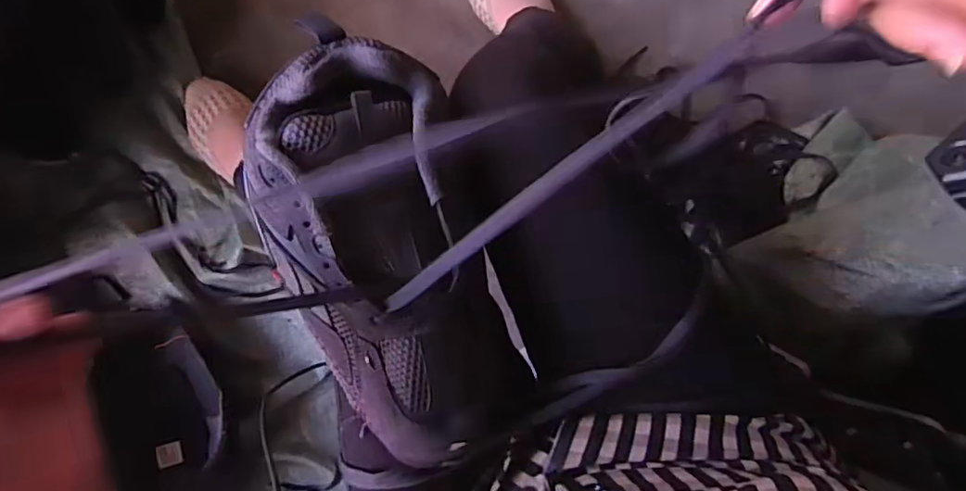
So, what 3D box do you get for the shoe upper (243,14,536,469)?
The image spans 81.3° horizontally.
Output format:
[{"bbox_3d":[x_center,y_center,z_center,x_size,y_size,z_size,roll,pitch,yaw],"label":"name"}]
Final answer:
[{"bbox_3d":[-0.054,0.009,0.331,0.112,0.092,0.249,-19,106,-1],"label":"shoe upper"}]

